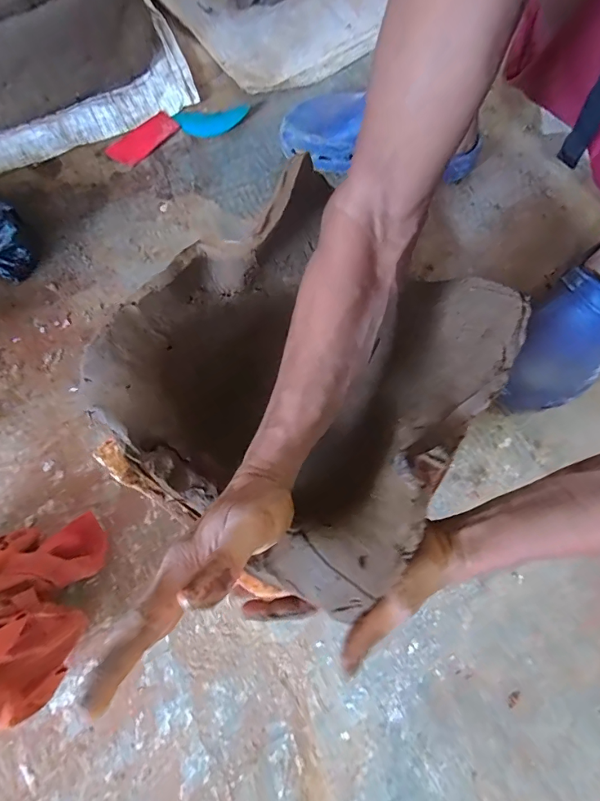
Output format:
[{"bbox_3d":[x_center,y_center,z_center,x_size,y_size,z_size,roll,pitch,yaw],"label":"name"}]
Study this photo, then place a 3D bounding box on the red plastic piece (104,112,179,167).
[{"bbox_3d":[-0.235,-0.392,0.633,0.049,0.010,0.107,41,77,11],"label":"red plastic piece"}]

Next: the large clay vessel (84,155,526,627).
[{"bbox_3d":[0.007,-0.017,0.407,0.290,0.157,0.324,33,76,9],"label":"large clay vessel"}]

